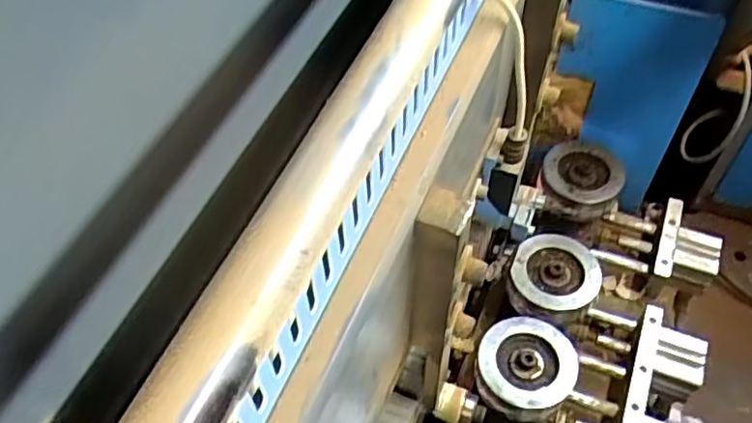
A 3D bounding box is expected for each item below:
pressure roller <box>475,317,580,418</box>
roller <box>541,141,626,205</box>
[{"bbox_3d":[0.114,0.117,0.514,0.068,0.023,0.075,35,61,24],"label":"pressure roller"},{"bbox_3d":[0.191,-0.036,0.621,0.073,0.019,0.072,12,54,10],"label":"roller"}]

